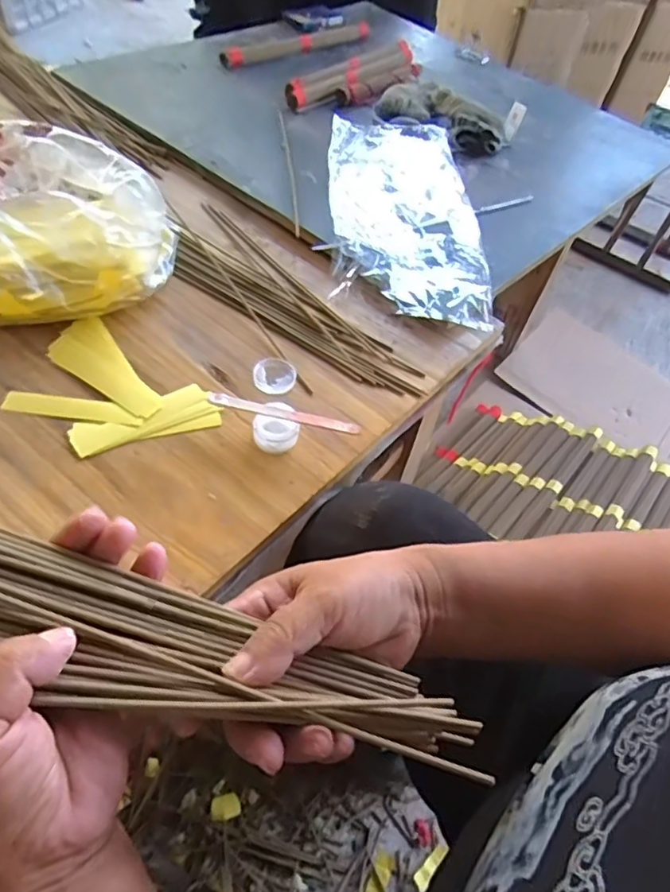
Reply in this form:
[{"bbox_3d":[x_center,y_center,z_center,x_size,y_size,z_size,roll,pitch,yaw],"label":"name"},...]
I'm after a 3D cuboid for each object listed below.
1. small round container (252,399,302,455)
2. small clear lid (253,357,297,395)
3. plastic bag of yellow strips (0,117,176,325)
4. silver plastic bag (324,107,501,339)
[{"bbox_3d":[-0.047,-0.014,0.472,0.033,0.028,0.032,5,51,-6],"label":"small round container"},{"bbox_3d":[-0.053,-0.064,0.522,0.036,0.008,0.040,27,52,11],"label":"small clear lid"},{"bbox_3d":[-0.292,-0.215,0.524,0.263,0.139,0.198,29,53,12],"label":"plastic bag of yellow strips"},{"bbox_3d":[0.080,-0.289,0.690,0.172,0.034,0.379,4,51,-7],"label":"silver plastic bag"}]

